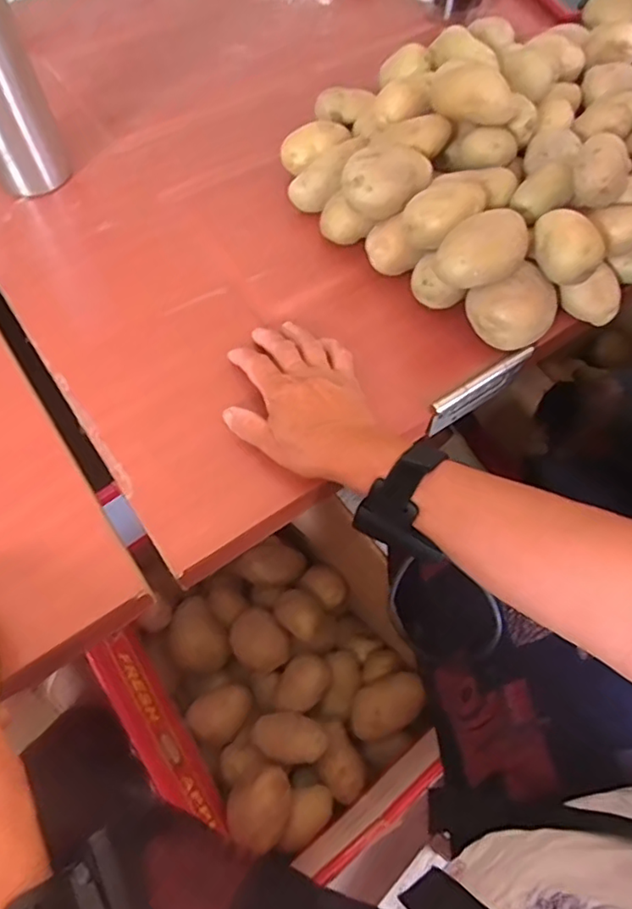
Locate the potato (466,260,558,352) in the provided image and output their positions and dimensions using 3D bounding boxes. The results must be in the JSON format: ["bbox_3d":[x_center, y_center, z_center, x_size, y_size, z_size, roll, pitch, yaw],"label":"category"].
[{"bbox_3d":[0.159,-0.113,0.482,0.056,0.061,0.062,-39,70,-19],"label":"potato"}]

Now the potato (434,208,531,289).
[{"bbox_3d":[0.129,-0.153,0.449,0.065,0.034,0.044,-23,66,-12],"label":"potato"}]

